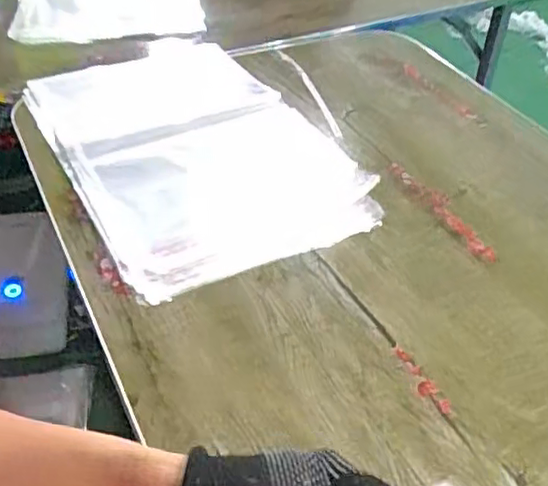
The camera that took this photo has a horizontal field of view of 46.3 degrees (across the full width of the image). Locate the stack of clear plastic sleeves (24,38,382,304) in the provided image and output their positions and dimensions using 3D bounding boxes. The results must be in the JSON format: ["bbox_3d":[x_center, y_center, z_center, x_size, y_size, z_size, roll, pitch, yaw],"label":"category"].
[{"bbox_3d":[-0.102,-0.121,0.732,0.278,0.029,0.419,-20,47,-25],"label":"stack of clear plastic sleeves"}]

